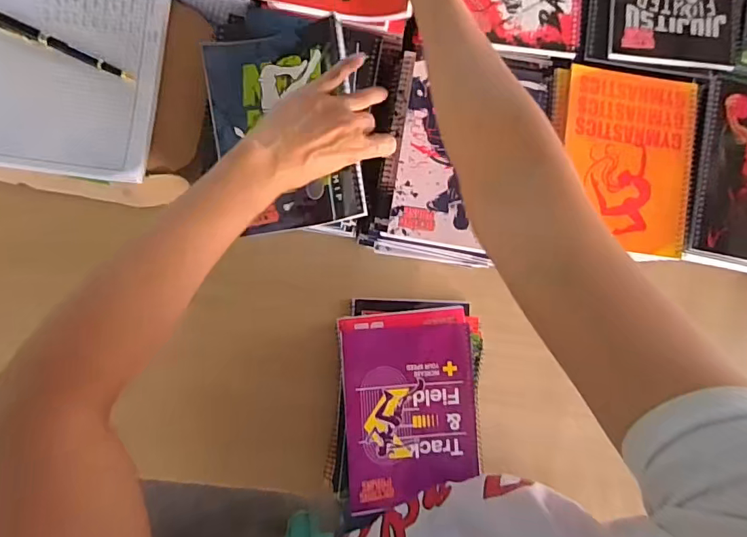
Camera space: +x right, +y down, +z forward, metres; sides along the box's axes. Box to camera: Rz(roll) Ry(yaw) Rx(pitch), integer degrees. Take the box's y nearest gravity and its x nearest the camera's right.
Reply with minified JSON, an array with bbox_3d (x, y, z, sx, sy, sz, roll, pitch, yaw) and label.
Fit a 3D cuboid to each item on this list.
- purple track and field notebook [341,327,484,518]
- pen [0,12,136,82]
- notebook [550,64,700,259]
[{"bbox_3d":[0.043,0.163,0.522,0.145,0.011,0.190,-3,88,-5],"label":"purple track and field notebook"},{"bbox_3d":[-0.312,-0.224,0.471,0.142,0.014,0.014,21,86,-3],"label":"pen"},{"bbox_3d":[0.275,-0.118,0.508,0.160,0.009,0.191,5,87,-4],"label":"notebook"}]

